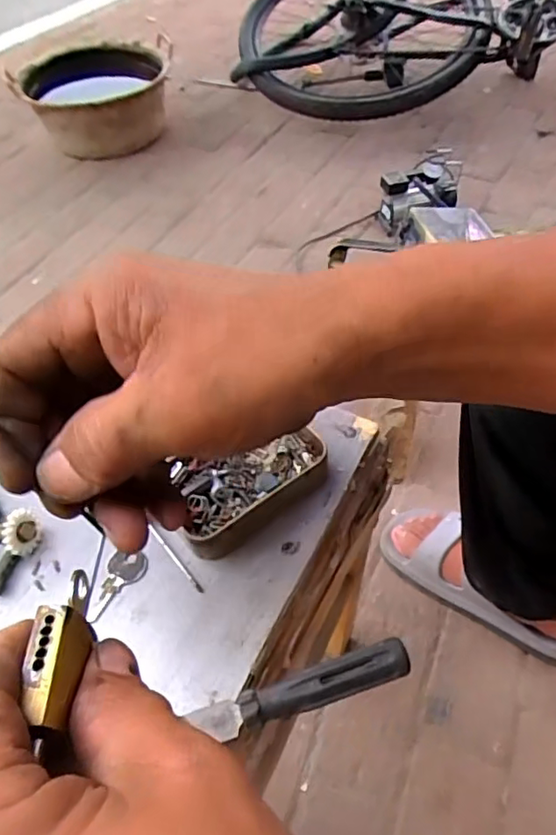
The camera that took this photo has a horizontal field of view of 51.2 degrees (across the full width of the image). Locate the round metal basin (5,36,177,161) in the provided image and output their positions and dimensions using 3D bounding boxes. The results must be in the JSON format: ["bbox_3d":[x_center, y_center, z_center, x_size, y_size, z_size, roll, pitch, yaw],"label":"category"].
[{"bbox_3d":[-0.462,-0.829,1.512,0.384,0.178,0.359,-2,51,0],"label":"round metal basin"}]

